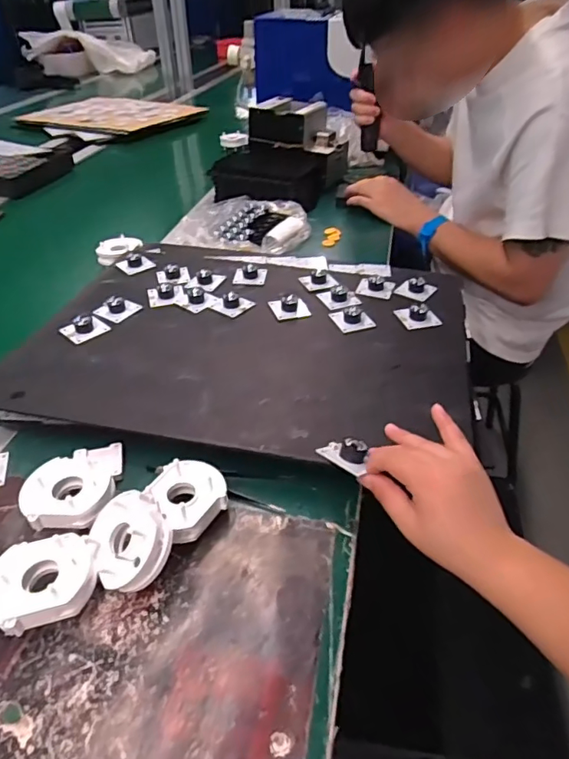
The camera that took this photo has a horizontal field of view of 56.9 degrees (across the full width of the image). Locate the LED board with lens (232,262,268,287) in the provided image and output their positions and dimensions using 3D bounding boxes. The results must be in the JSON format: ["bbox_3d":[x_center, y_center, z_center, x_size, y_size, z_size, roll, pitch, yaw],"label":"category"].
[{"bbox_3d":[-0.047,-0.146,0.718,0.042,0.014,0.037,6,40,9],"label":"LED board with lens"}]

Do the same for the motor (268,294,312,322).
[{"bbox_3d":[0.007,-0.092,0.646,0.045,0.019,0.042,-9,40,-9],"label":"motor"}]

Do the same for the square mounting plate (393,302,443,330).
[{"bbox_3d":[0.161,-0.079,0.633,0.046,0.013,0.041,-12,41,-12],"label":"square mounting plate"}]

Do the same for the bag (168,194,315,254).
[{"bbox_3d":[-0.077,-0.286,0.934,0.236,0.035,0.232,-3,38,-3],"label":"bag"}]

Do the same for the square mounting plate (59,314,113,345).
[{"bbox_3d":[-0.234,-0.062,0.610,0.041,0.016,0.045,29,48,31],"label":"square mounting plate"}]

